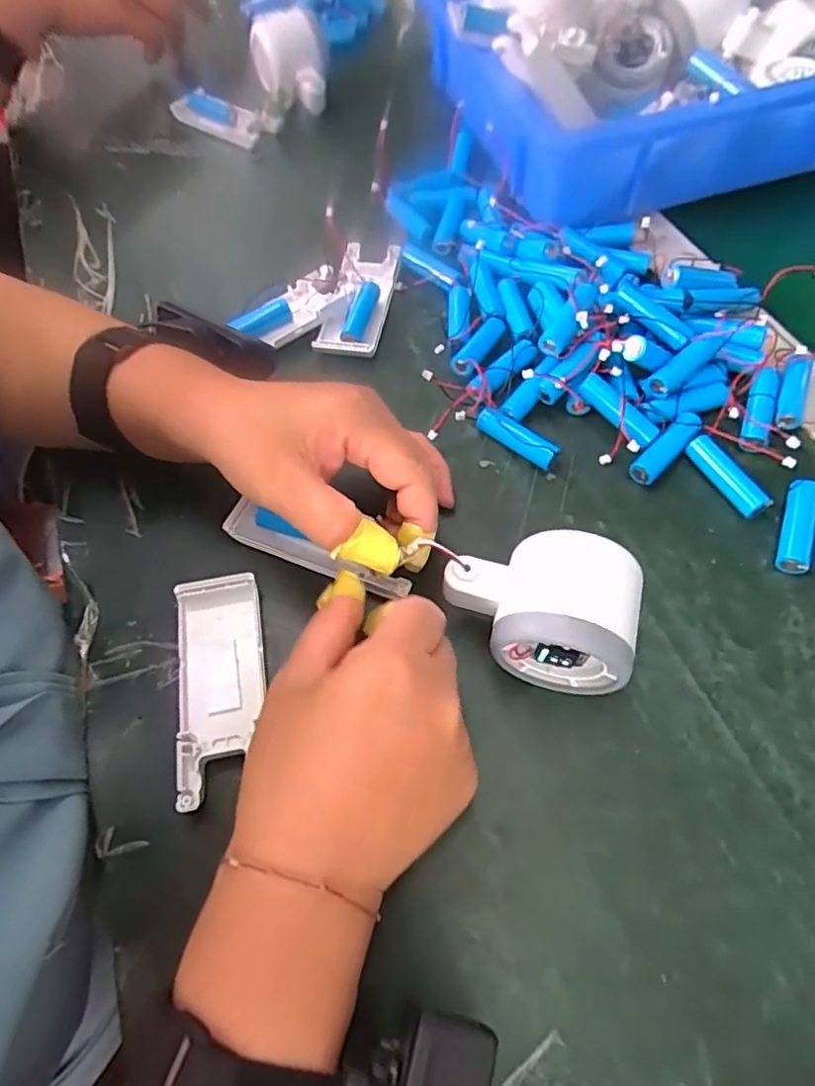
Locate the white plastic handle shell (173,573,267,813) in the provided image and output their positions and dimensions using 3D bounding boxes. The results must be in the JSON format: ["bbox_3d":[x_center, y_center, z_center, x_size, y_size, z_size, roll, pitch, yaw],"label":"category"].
[{"bbox_3d":[-0.087,0.065,0.289,0.040,0.014,0.102,-12,60,-3],"label":"white plastic handle shell"}]

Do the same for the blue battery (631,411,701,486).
[{"bbox_3d":[0.142,-0.052,0.341,0.014,0.014,0.050,39,69,23],"label":"blue battery"}]

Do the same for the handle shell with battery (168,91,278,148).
[{"bbox_3d":[-0.163,-0.379,0.550,0.102,0.017,0.039,32,67,20],"label":"handle shell with battery"}]

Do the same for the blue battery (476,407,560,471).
[{"bbox_3d":[0.061,-0.059,0.351,0.051,0.013,0.014,37,69,22],"label":"blue battery"}]

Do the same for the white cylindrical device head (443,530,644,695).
[{"bbox_3d":[0.059,0.029,0.276,0.081,0.057,0.052,15,62,12],"label":"white cylindrical device head"}]

